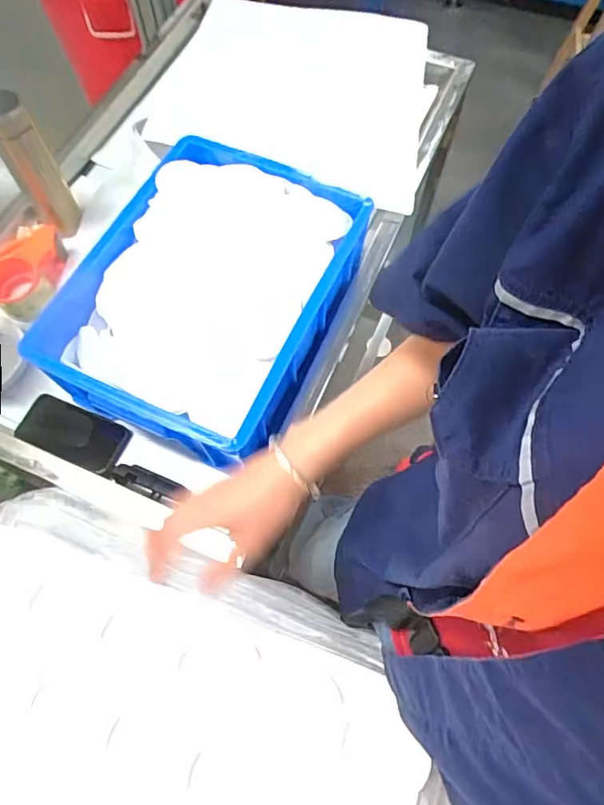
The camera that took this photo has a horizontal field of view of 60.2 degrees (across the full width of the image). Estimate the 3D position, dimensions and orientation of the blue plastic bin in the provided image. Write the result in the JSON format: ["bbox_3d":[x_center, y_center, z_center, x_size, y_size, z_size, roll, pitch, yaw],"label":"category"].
[{"bbox_3d":[-0.129,-0.146,0.717,0.318,0.129,0.401,23,69,11],"label":"blue plastic bin"}]

